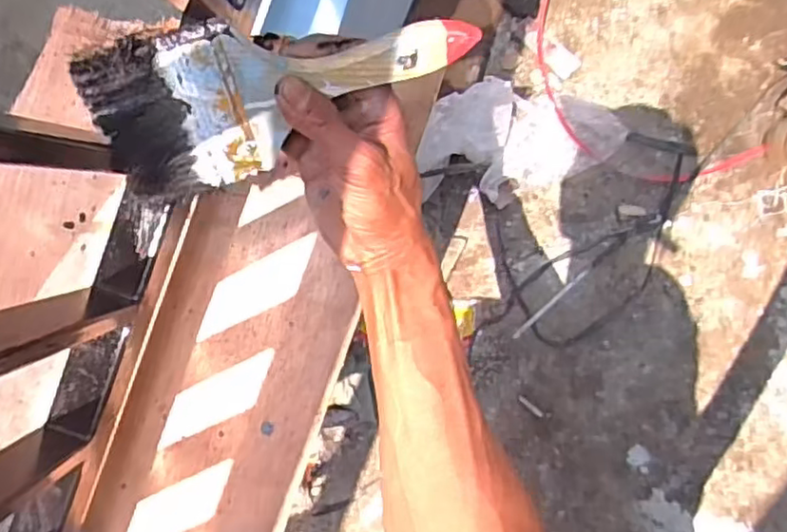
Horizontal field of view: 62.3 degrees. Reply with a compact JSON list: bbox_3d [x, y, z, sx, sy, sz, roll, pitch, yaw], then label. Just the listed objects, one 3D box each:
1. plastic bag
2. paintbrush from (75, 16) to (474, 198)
[{"bbox_3d":[0.158,-0.170,0.875,0.279,0.109,0.156,-5,96,-22],"label":"plastic bag"},{"bbox_3d":[-0.050,-0.089,0.343,0.192,0.092,0.021,-19,55,-12],"label":"paintbrush"}]

